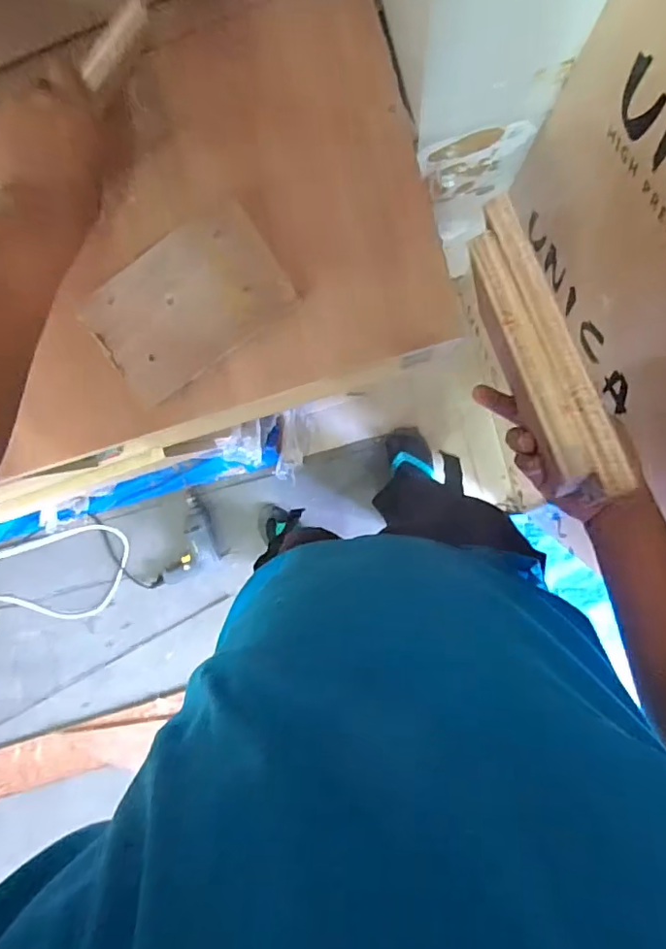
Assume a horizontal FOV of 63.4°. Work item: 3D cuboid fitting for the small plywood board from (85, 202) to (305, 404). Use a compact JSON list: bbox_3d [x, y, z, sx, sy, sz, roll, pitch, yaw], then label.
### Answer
[{"bbox_3d":[-0.146,-0.173,0.551,0.195,0.012,0.119,-32,102,10],"label":"small plywood board"}]

